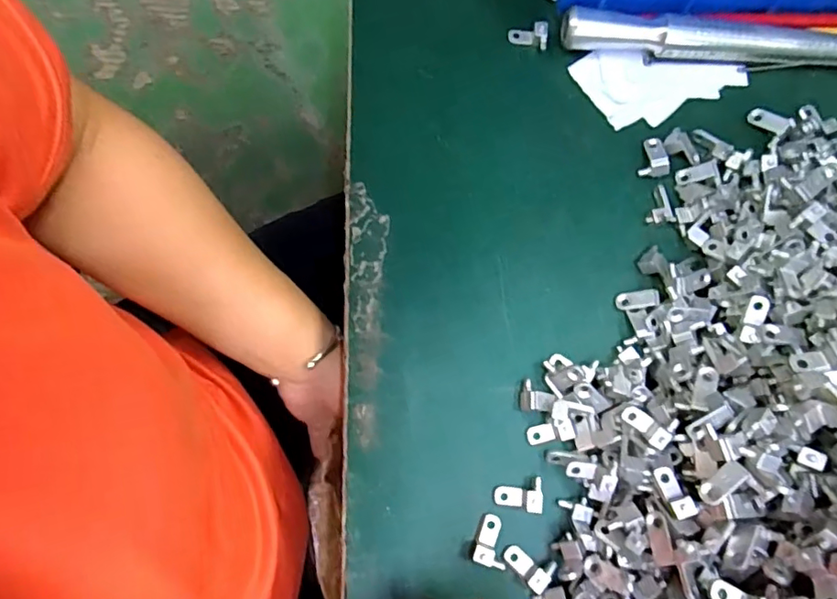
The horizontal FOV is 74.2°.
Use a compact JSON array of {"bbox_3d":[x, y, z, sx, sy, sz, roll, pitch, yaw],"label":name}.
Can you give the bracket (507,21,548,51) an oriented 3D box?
[{"bbox_3d":[0.069,-0.166,0.346,0.025,0.015,0.010,18,77,4],"label":"bracket"}]

